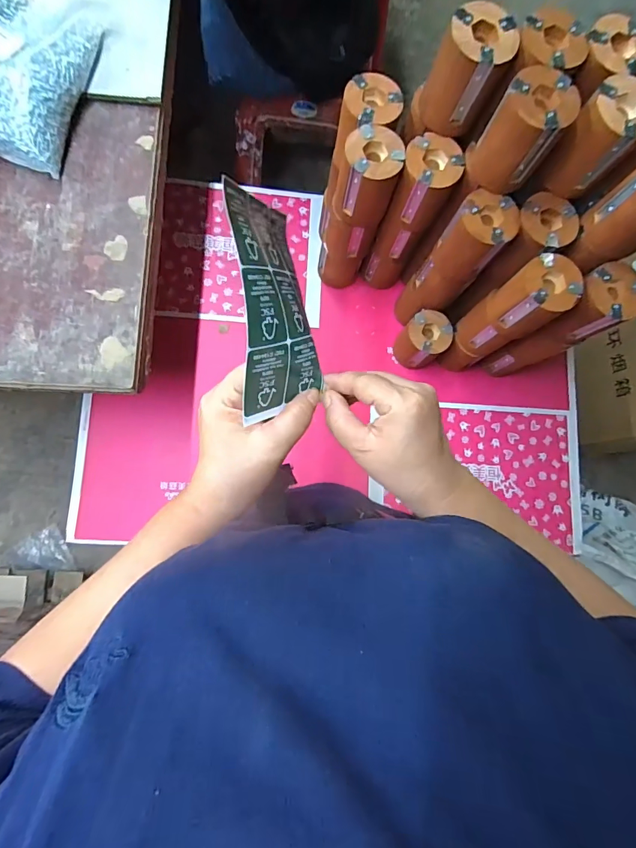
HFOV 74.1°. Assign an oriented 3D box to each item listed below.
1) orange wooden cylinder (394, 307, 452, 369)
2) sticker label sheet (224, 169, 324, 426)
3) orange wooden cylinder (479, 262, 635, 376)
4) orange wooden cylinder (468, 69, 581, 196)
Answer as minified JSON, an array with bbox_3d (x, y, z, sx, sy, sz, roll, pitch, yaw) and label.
[{"bbox_3d":[0.190,-0.152,0.769,0.078,0.090,0.073,1,82,-5],"label":"orange wooden cylinder"},{"bbox_3d":[-0.030,-0.073,0.261,0.022,0.066,0.127,6,112,33],"label":"sticker label sheet"},{"bbox_3d":[0.359,-0.152,0.676,0.069,0.279,0.074,10,81,-4],"label":"orange wooden cylinder"},{"bbox_3d":[0.238,-0.344,0.501,0.075,0.099,0.078,1,82,-5],"label":"orange wooden cylinder"}]

